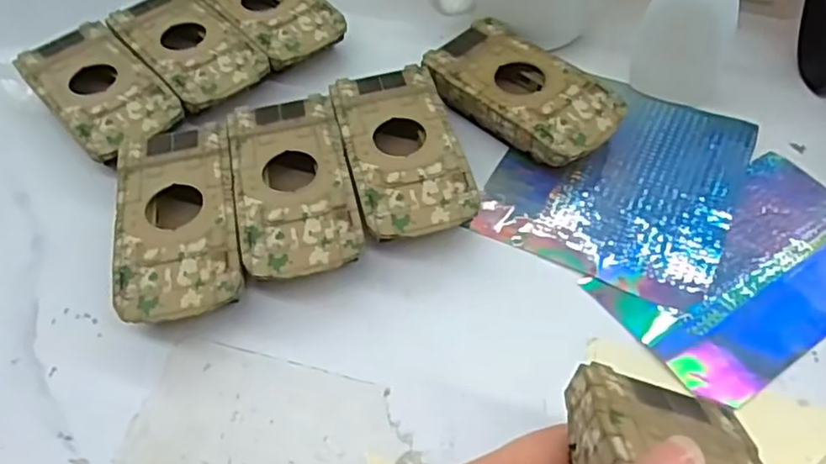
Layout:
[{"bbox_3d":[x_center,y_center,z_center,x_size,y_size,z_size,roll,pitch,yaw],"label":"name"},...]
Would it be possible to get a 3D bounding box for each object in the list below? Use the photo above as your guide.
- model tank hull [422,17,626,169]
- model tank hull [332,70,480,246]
[{"bbox_3d":[0.055,-0.066,0.324,0.094,0.025,0.054,37,64,26],"label":"model tank hull"},{"bbox_3d":[-0.005,-0.035,0.304,0.049,0.023,0.096,-13,54,-6],"label":"model tank hull"}]

